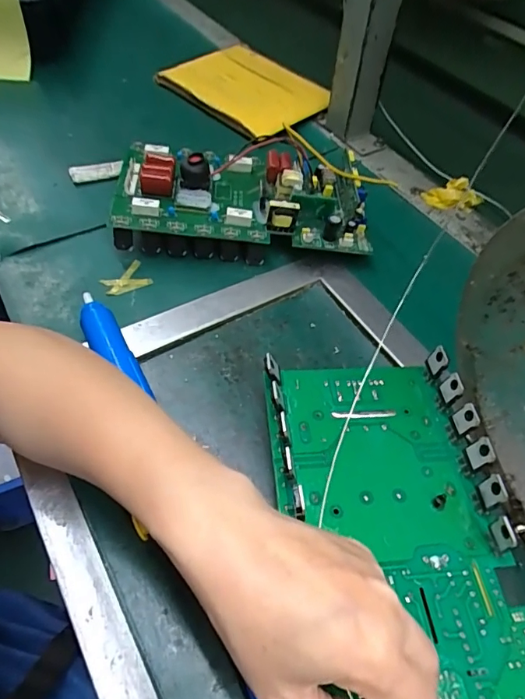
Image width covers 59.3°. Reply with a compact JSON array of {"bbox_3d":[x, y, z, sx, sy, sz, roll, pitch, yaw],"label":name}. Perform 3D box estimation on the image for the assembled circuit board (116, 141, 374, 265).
[{"bbox_3d":[-0.019,-0.140,0.426,0.221,0.057,0.112,-2,54,-5],"label":"assembled circuit board"}]

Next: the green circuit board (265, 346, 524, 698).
[{"bbox_3d":[0.074,0.099,0.250,0.122,0.028,0.225,-3,54,-5],"label":"green circuit board"}]

